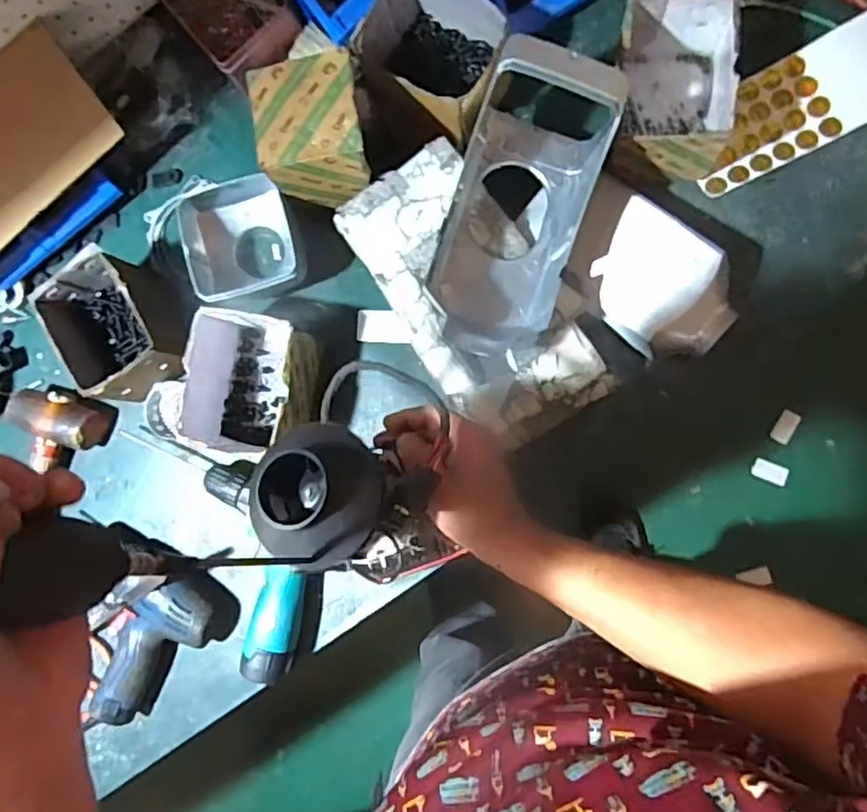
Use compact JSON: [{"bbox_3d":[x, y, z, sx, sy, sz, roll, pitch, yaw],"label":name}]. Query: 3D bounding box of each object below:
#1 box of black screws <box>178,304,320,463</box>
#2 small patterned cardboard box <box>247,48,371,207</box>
[{"bbox_3d":[-0.194,-0.021,0.689,0.119,0.095,0.149,8,92,8],"label":"box of black screws"},{"bbox_3d":[-0.116,-0.273,0.636,0.102,0.088,0.112,-5,90,9],"label":"small patterned cardboard box"}]

